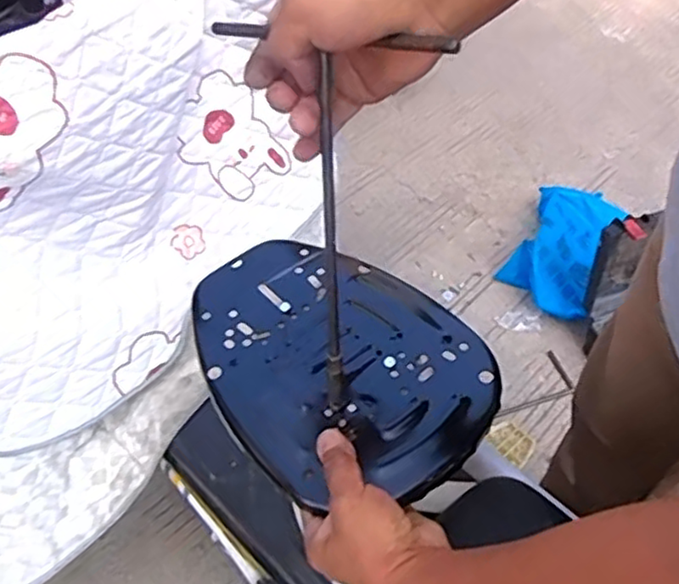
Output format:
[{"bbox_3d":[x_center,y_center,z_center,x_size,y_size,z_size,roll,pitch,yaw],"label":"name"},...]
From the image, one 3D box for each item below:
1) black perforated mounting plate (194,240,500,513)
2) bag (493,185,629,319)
[{"bbox_3d":[-0.006,0.052,0.598,0.213,0.030,0.291,-28,58,-22],"label":"black perforated mounting plate"},{"bbox_3d":[0.514,-0.115,1.537,0.196,0.117,0.391,22,53,20],"label":"bag"}]

